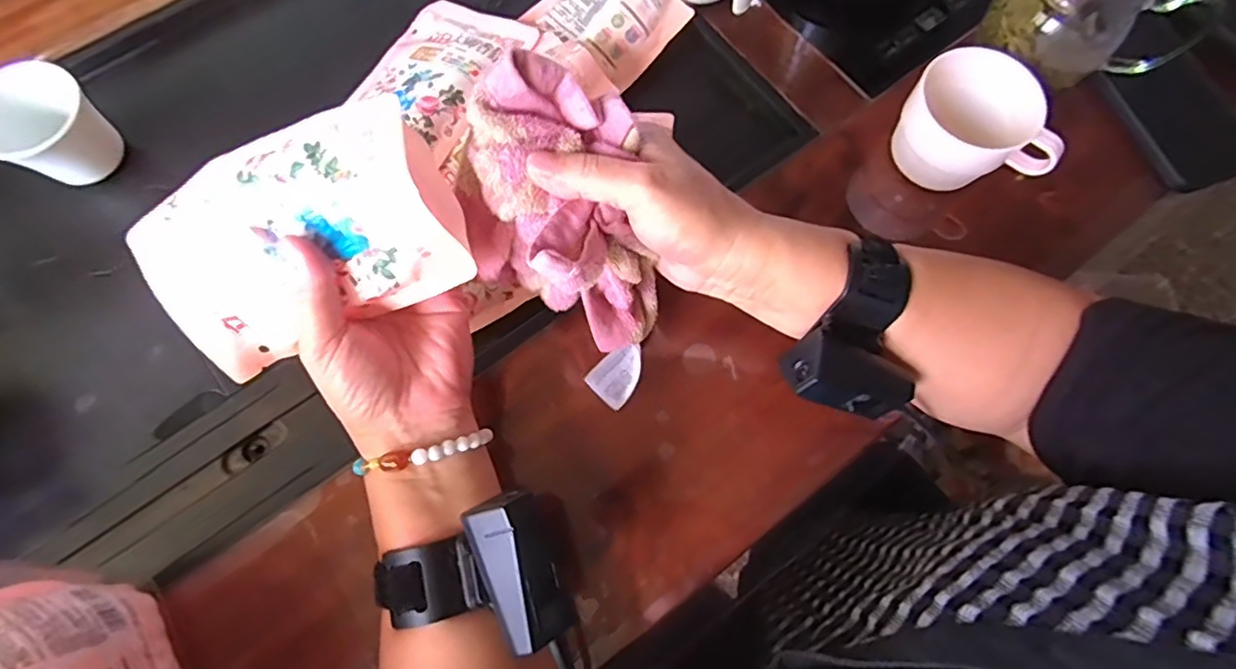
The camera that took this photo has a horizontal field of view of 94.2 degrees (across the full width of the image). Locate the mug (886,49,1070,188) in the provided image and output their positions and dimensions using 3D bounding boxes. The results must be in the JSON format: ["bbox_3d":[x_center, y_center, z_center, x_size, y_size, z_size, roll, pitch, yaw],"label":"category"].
[{"bbox_3d":[0.237,-0.136,0.386,0.101,0.056,0.075,37,76,9],"label":"mug"}]

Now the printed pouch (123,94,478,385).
[{"bbox_3d":[-0.164,-0.046,0.295,0.166,0.034,0.098,-21,107,15],"label":"printed pouch"}]

